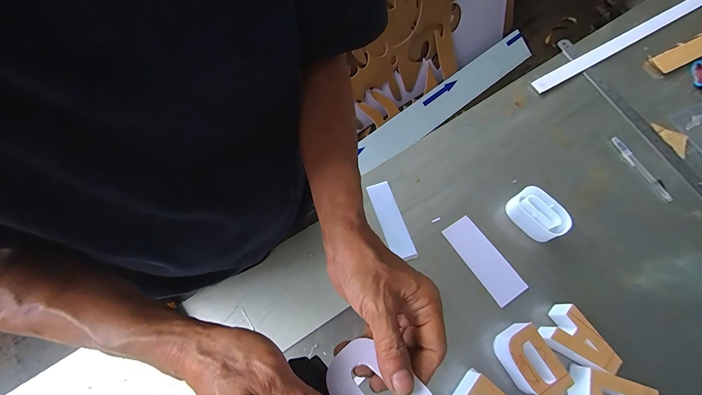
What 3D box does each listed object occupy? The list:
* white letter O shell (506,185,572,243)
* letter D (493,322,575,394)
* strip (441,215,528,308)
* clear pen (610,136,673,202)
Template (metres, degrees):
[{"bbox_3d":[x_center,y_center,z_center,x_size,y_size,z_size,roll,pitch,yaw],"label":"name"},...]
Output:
[{"bbox_3d":[0.295,0.029,0.510,0.053,0.041,0.085,-33,72,-13],"label":"white letter O shell"},{"bbox_3d":[0.238,0.220,0.430,0.056,0.049,0.085,-24,70,-10],"label":"letter D"},{"bbox_3d":[0.207,0.096,0.500,0.053,0.008,0.139,-32,71,-13],"label":"strip"},{"bbox_3d":[0.513,-0.053,0.564,0.017,0.011,0.136,-25,70,-11],"label":"clear pen"}]

